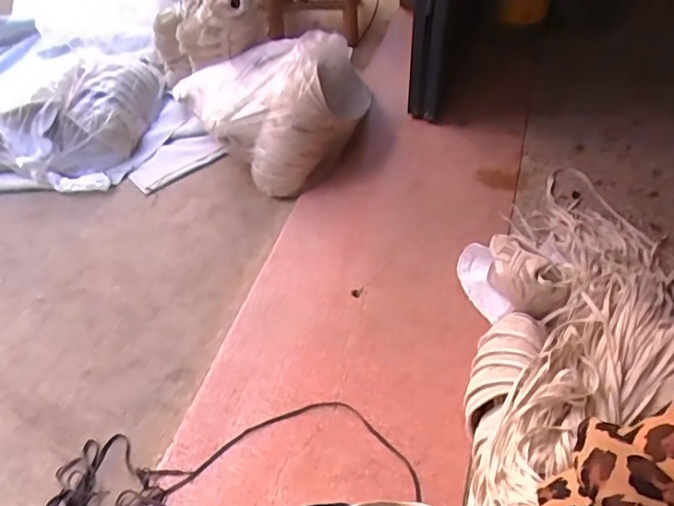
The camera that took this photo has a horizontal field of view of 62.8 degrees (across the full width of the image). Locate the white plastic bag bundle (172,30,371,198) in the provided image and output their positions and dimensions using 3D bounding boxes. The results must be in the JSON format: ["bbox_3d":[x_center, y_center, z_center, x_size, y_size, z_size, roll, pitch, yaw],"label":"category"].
[{"bbox_3d":[-0.171,-0.349,1.349,0.462,0.241,0.321,4,50,7],"label":"white plastic bag bundle"}]

